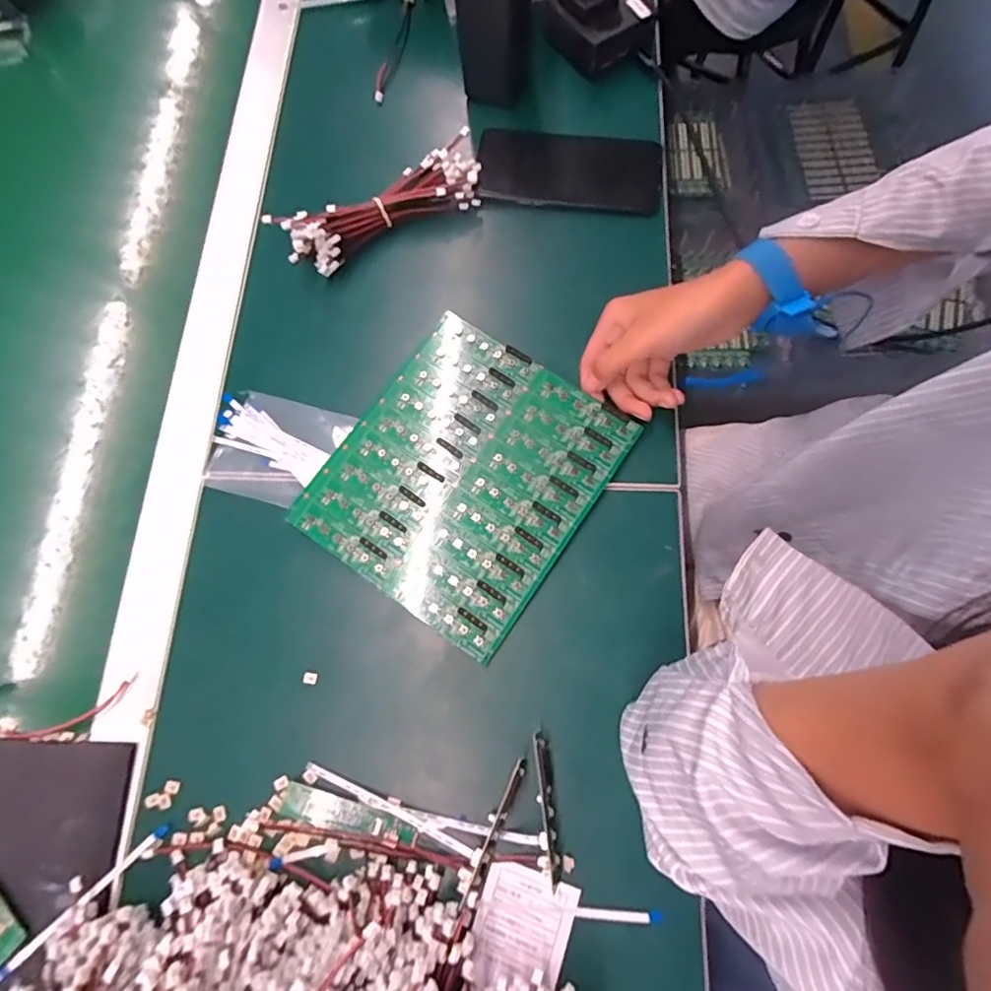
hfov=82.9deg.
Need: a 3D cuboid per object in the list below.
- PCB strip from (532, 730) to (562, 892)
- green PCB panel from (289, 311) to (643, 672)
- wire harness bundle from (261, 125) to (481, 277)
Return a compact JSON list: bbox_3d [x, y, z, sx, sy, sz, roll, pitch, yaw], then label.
[{"bbox_3d":[0.031,0.187,0.337,0.009,0.021,0.083,-7,73,2],"label":"PCB strip"},{"bbox_3d":[-0.021,-0.015,0.396,0.168,0.005,0.193,34,79,10],"label":"green PCB panel"},{"bbox_3d":[-0.094,-0.238,0.459,0.170,0.035,0.060,-27,73,-4],"label":"wire harness bundle"}]

